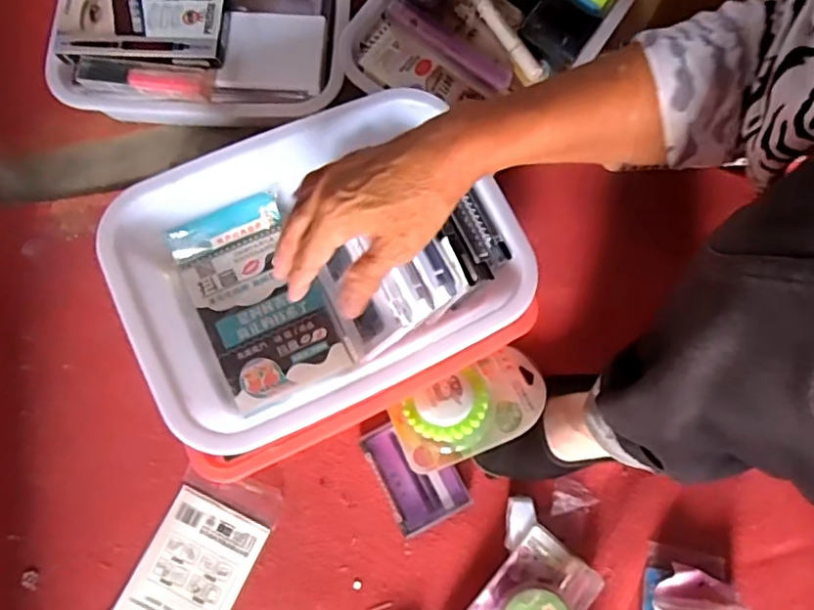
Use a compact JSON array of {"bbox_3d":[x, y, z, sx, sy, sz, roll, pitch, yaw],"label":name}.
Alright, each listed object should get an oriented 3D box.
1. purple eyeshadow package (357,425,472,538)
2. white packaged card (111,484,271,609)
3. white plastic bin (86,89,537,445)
[{"bbox_3d":[0.008,0.157,0.552,0.068,0.012,0.102,-28,79,-7],"label":"purple eyeshadow package"},{"bbox_3d":[-0.204,0.259,0.527,0.095,0.008,0.164,25,78,5],"label":"white packaged card"},{"bbox_3d":[-0.065,-0.034,0.458,0.282,0.076,0.211,-26,79,-6],"label":"white plastic bin"}]

